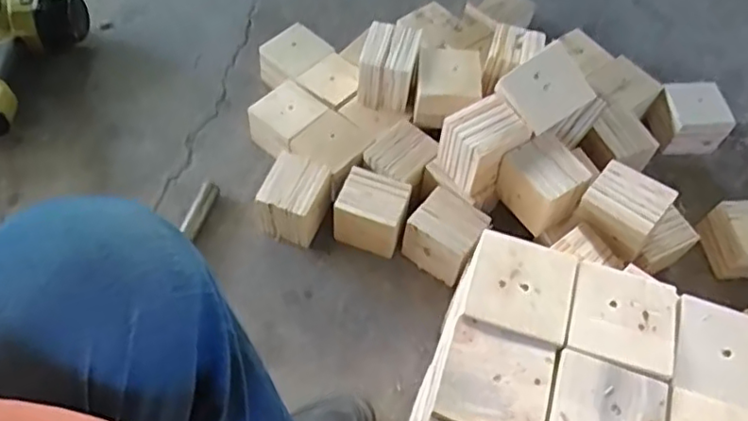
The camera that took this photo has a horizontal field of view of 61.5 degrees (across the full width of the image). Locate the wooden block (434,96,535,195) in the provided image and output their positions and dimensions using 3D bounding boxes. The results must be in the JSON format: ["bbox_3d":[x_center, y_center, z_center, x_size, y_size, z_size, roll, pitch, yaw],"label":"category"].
[{"bbox_3d":[0.147,-0.084,0.871,0.099,0.099,0.087,-27,62,-18],"label":"wooden block"}]

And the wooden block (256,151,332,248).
[{"bbox_3d":[-0.106,-0.015,0.898,0.092,0.103,0.097,16,58,8],"label":"wooden block"}]

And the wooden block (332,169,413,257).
[{"bbox_3d":[0.000,0.003,0.899,0.096,0.077,0.086,17,59,9],"label":"wooden block"}]

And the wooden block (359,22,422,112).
[{"bbox_3d":[0.025,-0.222,0.972,0.083,0.086,0.098,10,58,5],"label":"wooden block"}]

